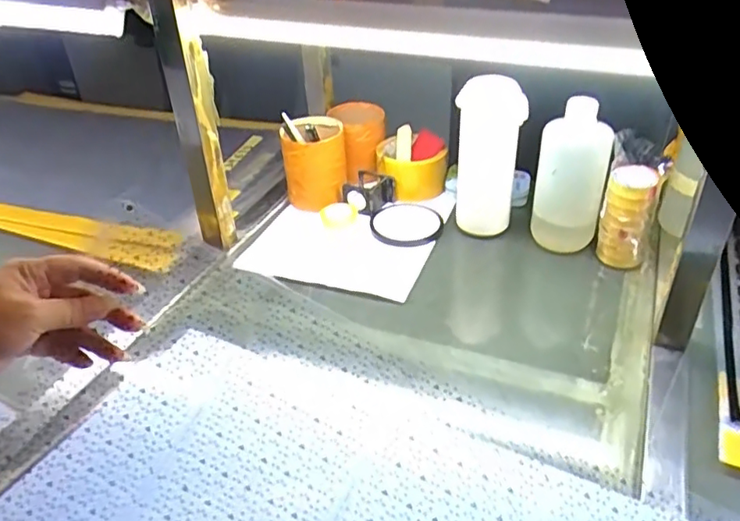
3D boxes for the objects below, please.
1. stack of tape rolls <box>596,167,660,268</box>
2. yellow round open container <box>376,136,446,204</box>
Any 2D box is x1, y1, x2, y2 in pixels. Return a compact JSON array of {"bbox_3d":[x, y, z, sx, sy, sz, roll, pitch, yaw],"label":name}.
[{"bbox_3d":[0.278,-0.045,0.658,0.050,0.112,0.044,14,38,21],"label":"stack of tape rolls"},{"bbox_3d":[0.053,-0.123,0.836,0.088,0.069,0.081,-1,35,1],"label":"yellow round open container"}]

